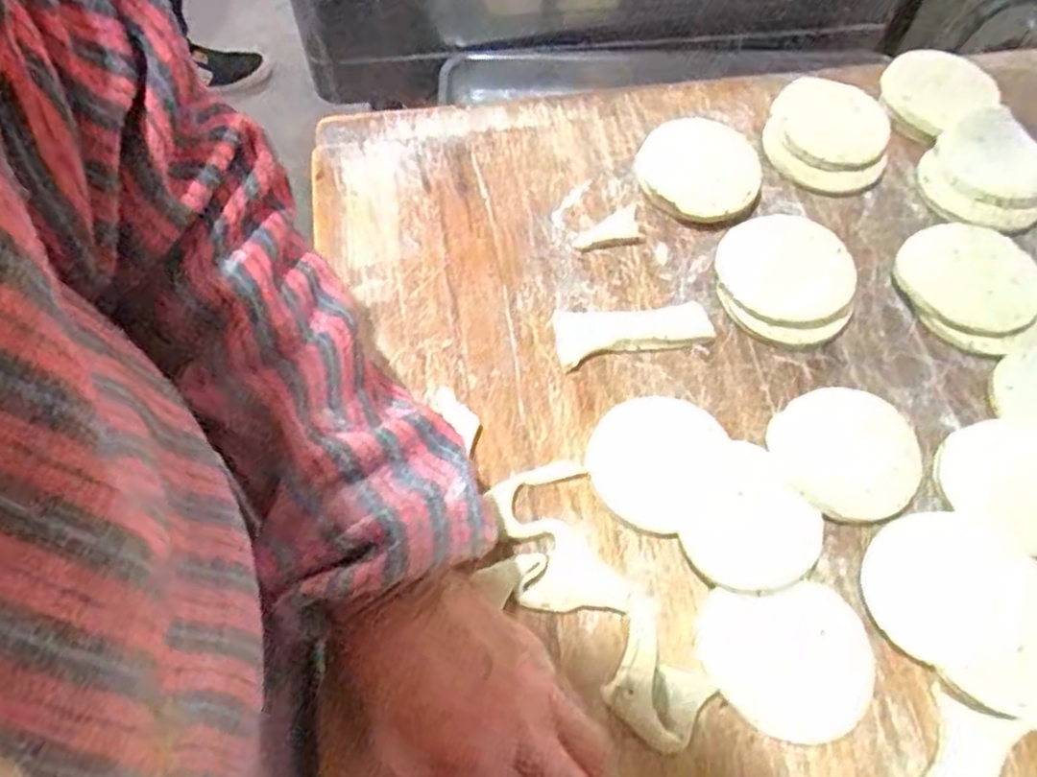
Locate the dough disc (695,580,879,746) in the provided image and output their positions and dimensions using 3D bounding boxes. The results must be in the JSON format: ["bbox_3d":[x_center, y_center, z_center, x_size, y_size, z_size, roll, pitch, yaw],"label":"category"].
[{"bbox_3d":[0.129,0.130,0.344,0.079,0.009,0.067,-5,62,-2],"label":"dough disc"}]

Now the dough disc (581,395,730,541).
[{"bbox_3d":[0.074,0.037,0.390,0.070,0.013,0.071,0,62,1],"label":"dough disc"}]

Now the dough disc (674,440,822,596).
[{"bbox_3d":[0.121,0.071,0.369,0.061,0.013,0.070,31,67,16],"label":"dough disc"}]

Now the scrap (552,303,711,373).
[{"bbox_3d":[0.066,-0.035,0.422,0.088,0.009,0.036,-7,62,-3],"label":"scrap"}]

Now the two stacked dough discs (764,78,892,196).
[{"bbox_3d":[0.209,-0.173,0.491,0.077,0.023,0.083,20,64,11],"label":"two stacked dough discs"}]

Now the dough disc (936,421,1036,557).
[{"bbox_3d":[0.261,0.051,0.373,0.078,0.004,0.064,19,64,10],"label":"dough disc"}]

